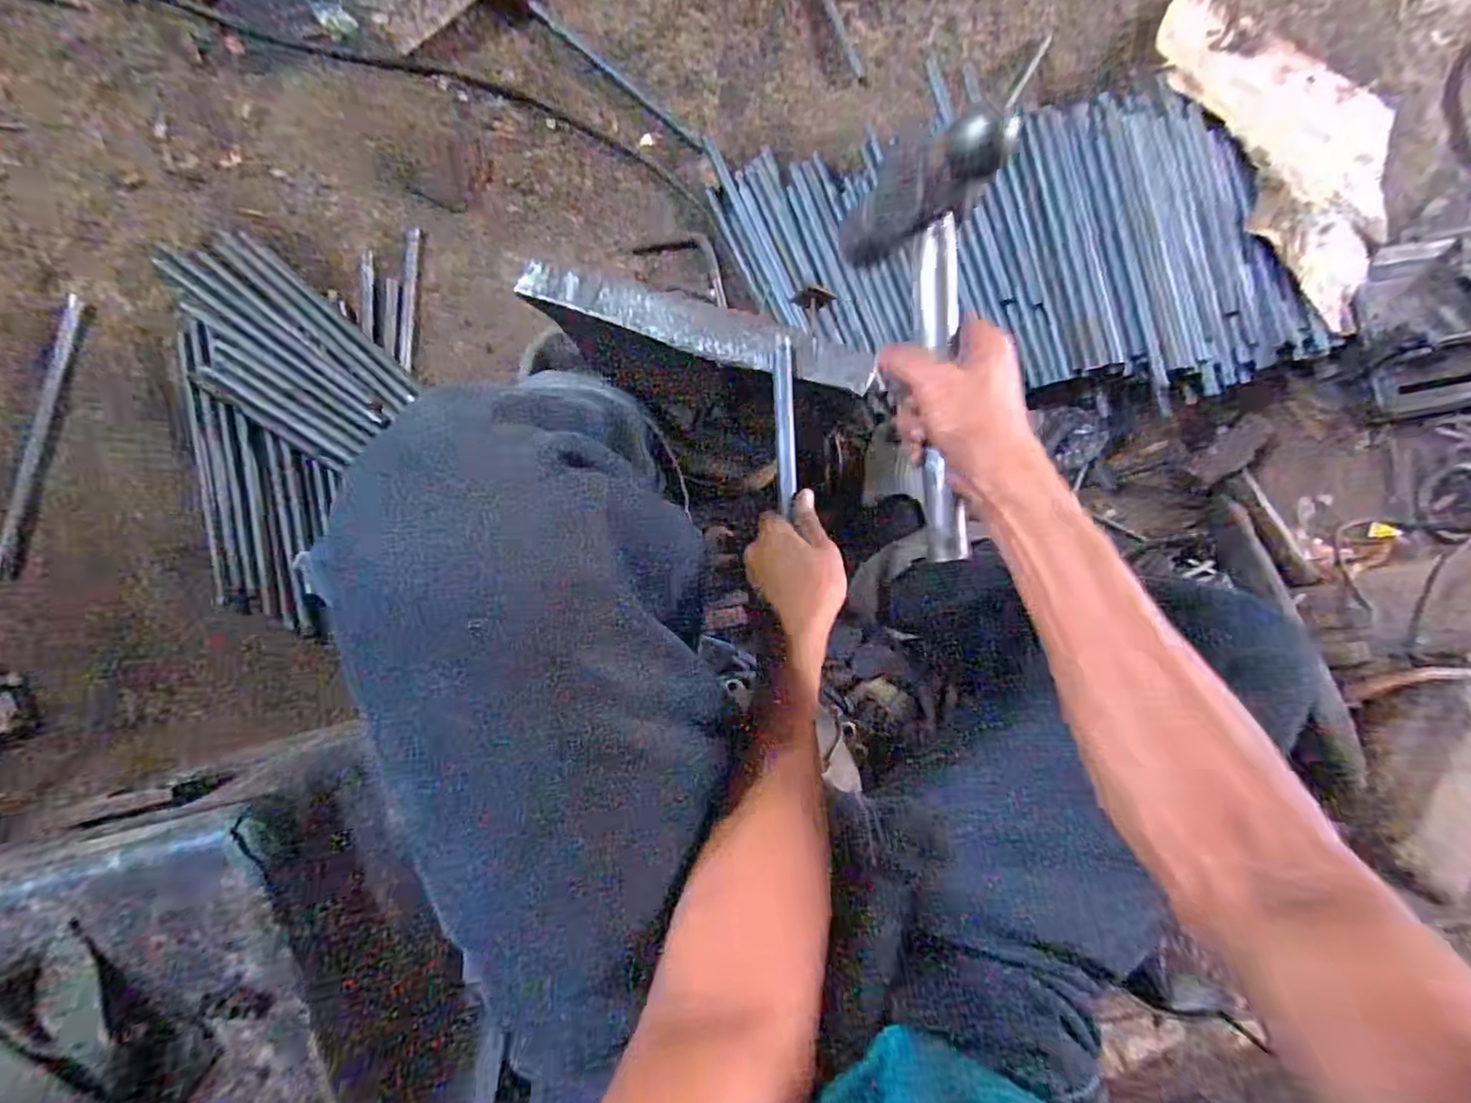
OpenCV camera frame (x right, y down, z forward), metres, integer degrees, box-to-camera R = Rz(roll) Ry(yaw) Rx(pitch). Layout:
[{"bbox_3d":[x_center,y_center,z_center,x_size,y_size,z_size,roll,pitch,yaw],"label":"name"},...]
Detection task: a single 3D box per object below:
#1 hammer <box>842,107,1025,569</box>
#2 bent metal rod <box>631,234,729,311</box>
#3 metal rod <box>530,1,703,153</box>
[{"bbox_3d":[0.121,-0.114,0.397,0.058,0.097,0.248,-9,103,-8],"label":"hammer"},{"bbox_3d":[-0.059,-0.416,0.909,0.149,0.021,0.077,36,83,-5],"label":"bent metal rod"},{"bbox_3d":[-0.166,-0.670,0.906,0.297,0.012,0.016,38,83,-4],"label":"metal rod"}]

